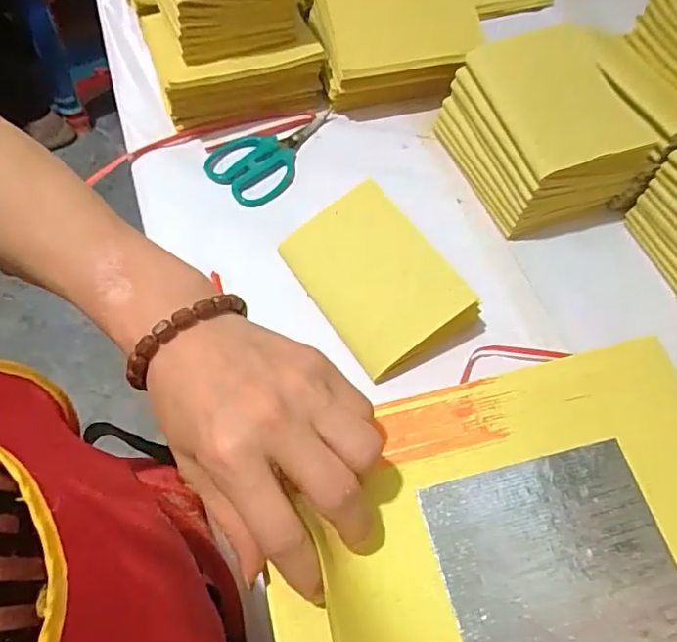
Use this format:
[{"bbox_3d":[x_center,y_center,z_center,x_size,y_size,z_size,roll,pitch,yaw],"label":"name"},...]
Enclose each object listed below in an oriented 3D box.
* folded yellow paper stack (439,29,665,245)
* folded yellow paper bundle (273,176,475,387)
[{"bbox_3d":[0.196,-0.185,0.545,0.140,0.100,0.163,-14,62,-9],"label":"folded yellow paper stack"},{"bbox_3d":[0.031,-0.040,0.494,0.101,0.050,0.156,-31,66,-17],"label":"folded yellow paper bundle"}]

